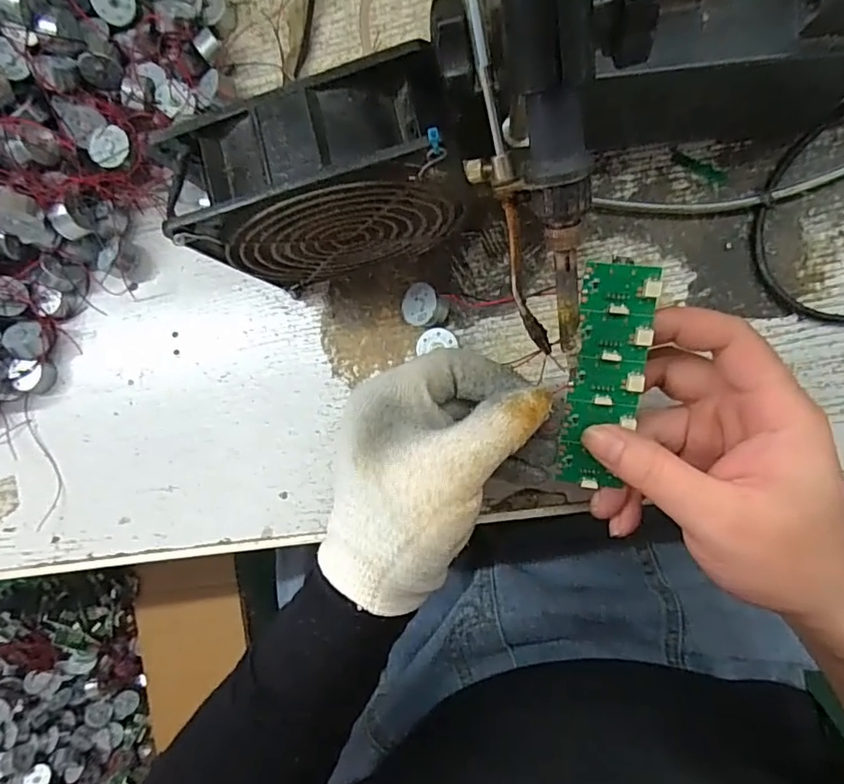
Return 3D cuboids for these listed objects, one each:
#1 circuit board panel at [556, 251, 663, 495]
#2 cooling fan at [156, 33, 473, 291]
[{"bbox_3d":[0.079,-0.005,0.235,0.030,0.006,0.099,10,106,10],"label":"circuit board panel"},{"bbox_3d":[-0.038,-0.092,0.261,0.124,0.121,0.048,-13,88,10],"label":"cooling fan"}]

